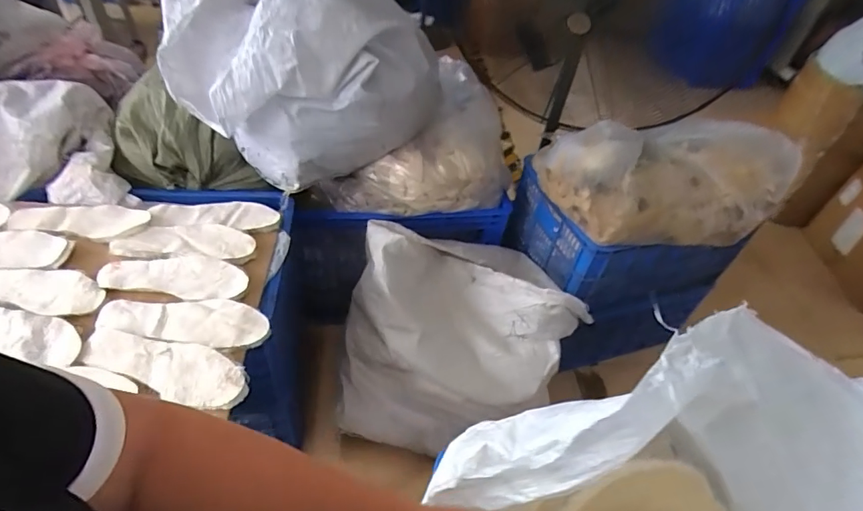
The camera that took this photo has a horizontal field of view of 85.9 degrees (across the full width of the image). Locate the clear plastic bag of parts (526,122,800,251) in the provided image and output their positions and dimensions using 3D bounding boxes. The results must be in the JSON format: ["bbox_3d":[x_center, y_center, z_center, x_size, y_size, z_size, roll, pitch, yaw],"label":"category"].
[{"bbox_3d":[0.560,-0.204,1.160,0.493,0.241,0.344,-7,47,-13],"label":"clear plastic bag of parts"}]

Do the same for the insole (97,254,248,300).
[{"bbox_3d":[-0.481,0.037,0.878,0.252,0.020,0.093,5,45,-2],"label":"insole"}]

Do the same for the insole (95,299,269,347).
[{"bbox_3d":[-0.434,0.115,0.818,0.276,0.017,0.088,4,45,-2],"label":"insole"}]

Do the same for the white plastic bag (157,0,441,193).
[{"bbox_3d":[-0.301,-0.403,1.053,0.453,0.361,0.451,33,51,24],"label":"white plastic bag"}]

